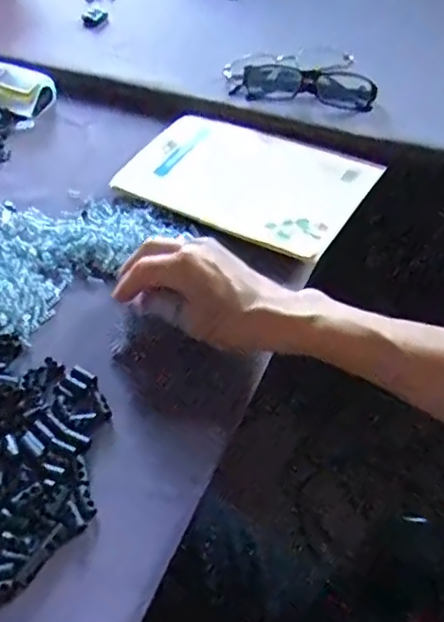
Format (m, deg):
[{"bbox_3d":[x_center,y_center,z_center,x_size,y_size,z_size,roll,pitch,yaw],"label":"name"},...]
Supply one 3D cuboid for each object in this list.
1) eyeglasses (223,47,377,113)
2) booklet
[{"bbox_3d":[0.077,-0.235,0.609,0.154,0.030,0.076,8,51,13],"label":"eyeglasses"},{"bbox_3d":[0.023,-0.123,0.535,0.203,0.007,0.139,24,56,24],"label":"booklet"}]

